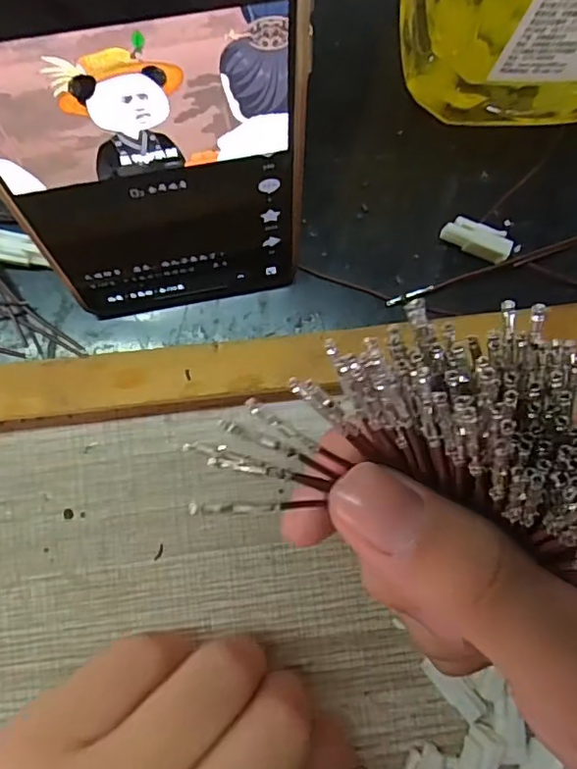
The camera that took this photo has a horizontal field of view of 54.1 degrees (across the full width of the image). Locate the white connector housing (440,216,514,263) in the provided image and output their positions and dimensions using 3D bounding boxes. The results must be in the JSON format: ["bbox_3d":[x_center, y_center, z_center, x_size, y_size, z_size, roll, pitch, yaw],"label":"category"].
[{"bbox_3d":[0.072,-0.056,0.218,0.026,0.010,0.012,25,83,0],"label":"white connector housing"}]

